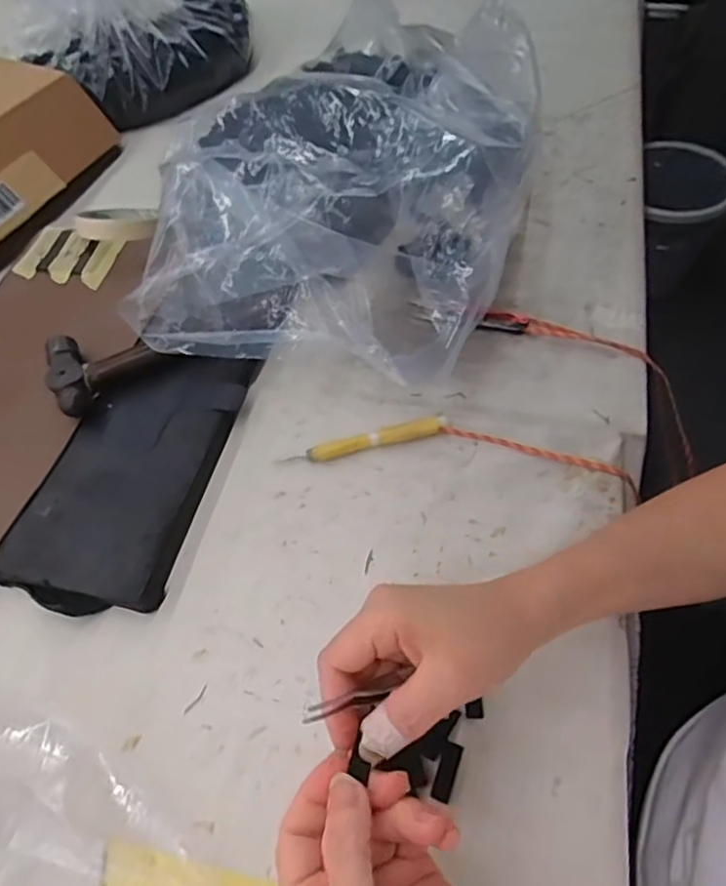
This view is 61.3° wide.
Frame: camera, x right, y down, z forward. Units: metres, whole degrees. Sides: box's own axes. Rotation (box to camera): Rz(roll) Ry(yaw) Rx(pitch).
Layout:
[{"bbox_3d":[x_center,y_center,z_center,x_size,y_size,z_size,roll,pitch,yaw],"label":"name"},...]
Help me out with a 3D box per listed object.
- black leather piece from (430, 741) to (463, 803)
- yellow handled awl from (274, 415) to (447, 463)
[{"bbox_3d":[0.046,0.177,0.331,0.010,0.004,0.029,16,60,16],"label":"black leather piece"},{"bbox_3d":[0.001,0.000,0.455,0.123,0.013,0.013,-13,56,-2],"label":"yellow handled awl"}]

